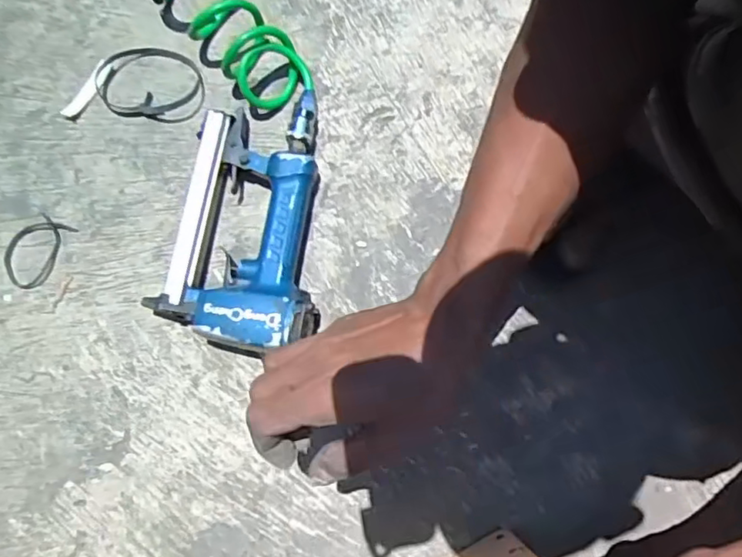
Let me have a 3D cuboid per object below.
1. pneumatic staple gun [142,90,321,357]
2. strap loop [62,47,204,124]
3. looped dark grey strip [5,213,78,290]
[{"bbox_3d":[-0.114,-0.049,0.528,0.137,0.043,0.225,1,79,3],"label":"pneumatic staple gun"},{"bbox_3d":[-0.218,-0.184,0.567,0.123,0.016,0.077,6,79,4],"label":"strap loop"},{"bbox_3d":[-0.300,-0.025,0.542,0.045,0.006,0.067,27,81,8],"label":"looped dark grey strip"}]

